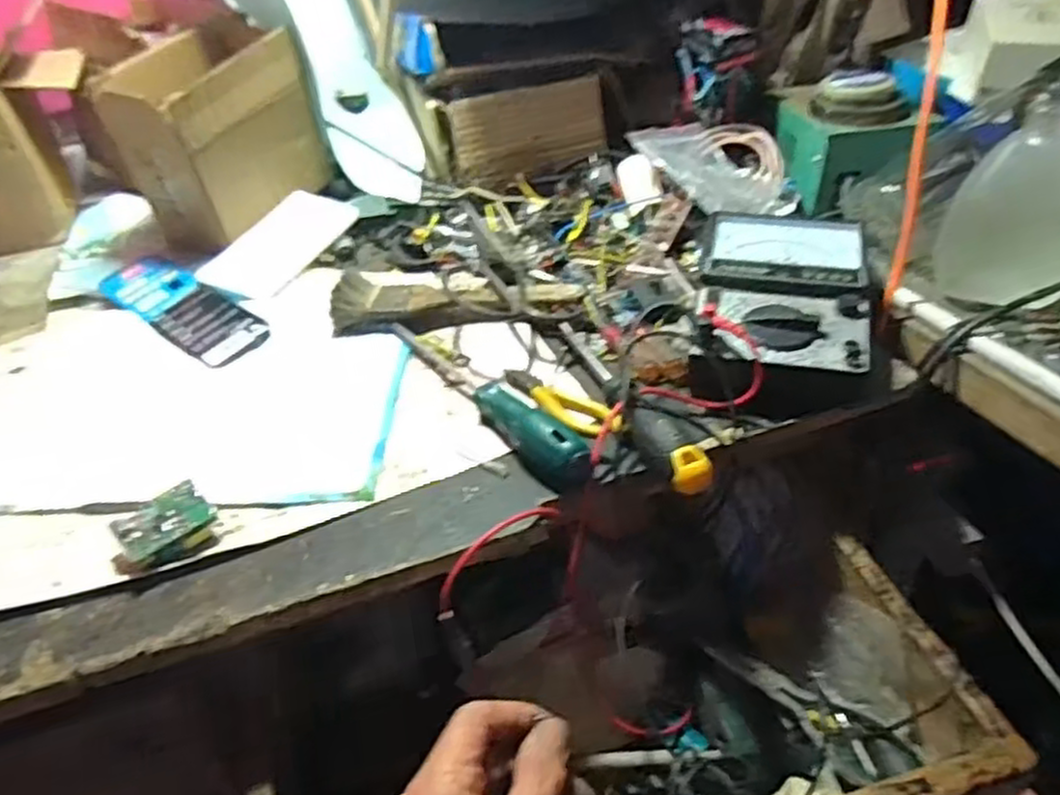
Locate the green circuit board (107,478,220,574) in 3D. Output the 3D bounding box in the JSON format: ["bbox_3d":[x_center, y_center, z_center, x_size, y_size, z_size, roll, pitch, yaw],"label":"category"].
[{"bbox_3d":[-0.207,0.075,0.433,0.056,0.019,0.035,-28,45,-28],"label":"green circuit board"}]

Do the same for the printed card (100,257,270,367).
[{"bbox_3d":[-0.279,-0.074,0.617,0.178,0.008,0.055,28,48,33],"label":"printed card"}]

